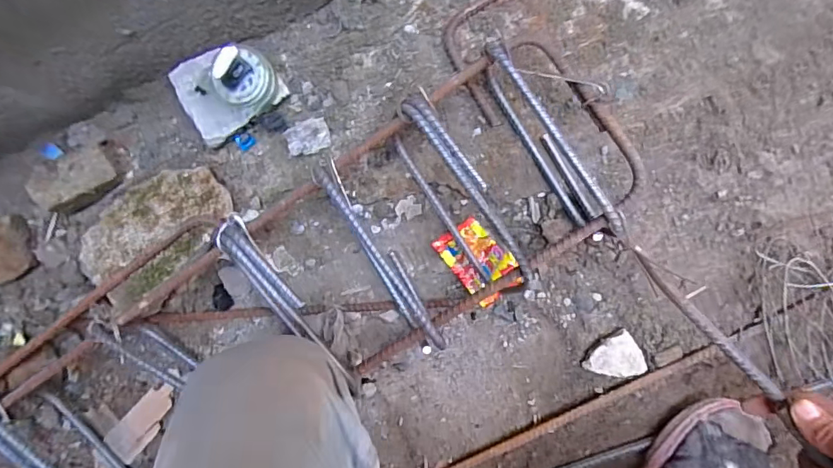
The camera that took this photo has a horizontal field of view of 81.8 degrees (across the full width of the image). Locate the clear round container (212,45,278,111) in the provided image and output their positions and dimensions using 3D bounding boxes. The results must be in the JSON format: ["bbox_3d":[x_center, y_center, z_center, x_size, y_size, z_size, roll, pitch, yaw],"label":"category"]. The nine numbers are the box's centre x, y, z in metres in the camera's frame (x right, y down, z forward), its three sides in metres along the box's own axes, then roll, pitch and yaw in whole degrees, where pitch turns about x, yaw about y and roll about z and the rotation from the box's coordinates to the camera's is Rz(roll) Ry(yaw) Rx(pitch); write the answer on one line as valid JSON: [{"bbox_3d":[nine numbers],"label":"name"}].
[{"bbox_3d":[-0.172,-0.158,0.483,0.050,0.036,0.054,42,93,7],"label":"clear round container"}]

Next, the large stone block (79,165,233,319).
[{"bbox_3d":[-0.286,0.001,0.528,0.109,0.039,0.181,41,93,7],"label":"large stone block"}]

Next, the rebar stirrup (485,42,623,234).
[{"bbox_3d":[0.125,-0.084,0.454,0.018,0.112,0.197,-34,85,4],"label":"rebar stirrup"}]

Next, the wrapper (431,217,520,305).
[{"bbox_3d":[0.067,0.028,0.515,0.057,0.016,0.087,-40,85,4],"label":"wrapper"}]

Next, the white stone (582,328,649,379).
[{"bbox_3d":[0.205,0.132,0.497,0.055,0.021,0.048,-34,85,4],"label":"white stone"}]

